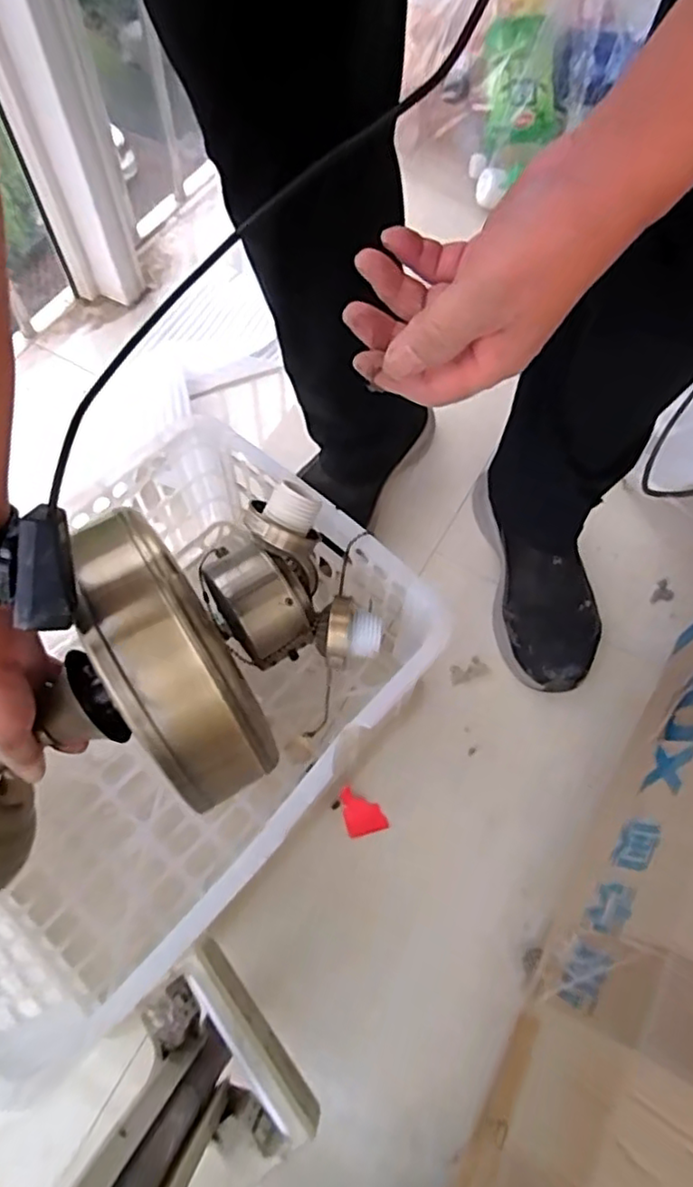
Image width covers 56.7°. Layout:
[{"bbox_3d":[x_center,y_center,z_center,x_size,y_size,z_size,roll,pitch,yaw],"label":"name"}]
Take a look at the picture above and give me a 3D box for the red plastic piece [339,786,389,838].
[{"bbox_3d":[0.016,0.208,0.621,0.038,0.004,0.046,-13,73,-16],"label":"red plastic piece"}]

